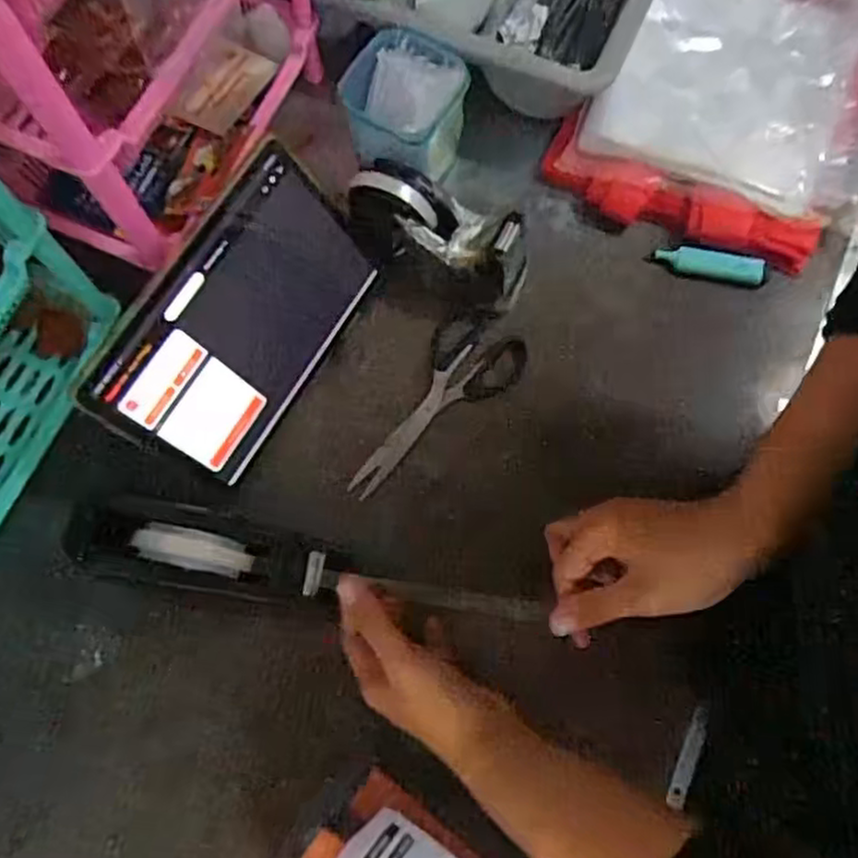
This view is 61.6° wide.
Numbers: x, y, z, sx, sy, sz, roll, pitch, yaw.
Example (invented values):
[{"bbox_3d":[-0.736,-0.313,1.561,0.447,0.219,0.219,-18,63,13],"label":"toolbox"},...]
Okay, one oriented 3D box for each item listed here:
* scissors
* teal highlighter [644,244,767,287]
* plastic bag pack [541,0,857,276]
[{"bbox_3d":[-0.001,-0.026,0.640,0.197,0.017,0.075,-43,77,-11],"label":"scissors"},{"bbox_3d":[0.257,-0.153,0.666,0.103,0.012,0.027,11,74,4],"label":"teal highlighter"},{"bbox_3d":[0.293,-0.329,0.701,0.249,0.070,0.317,24,76,8],"label":"plastic bag pack"}]

